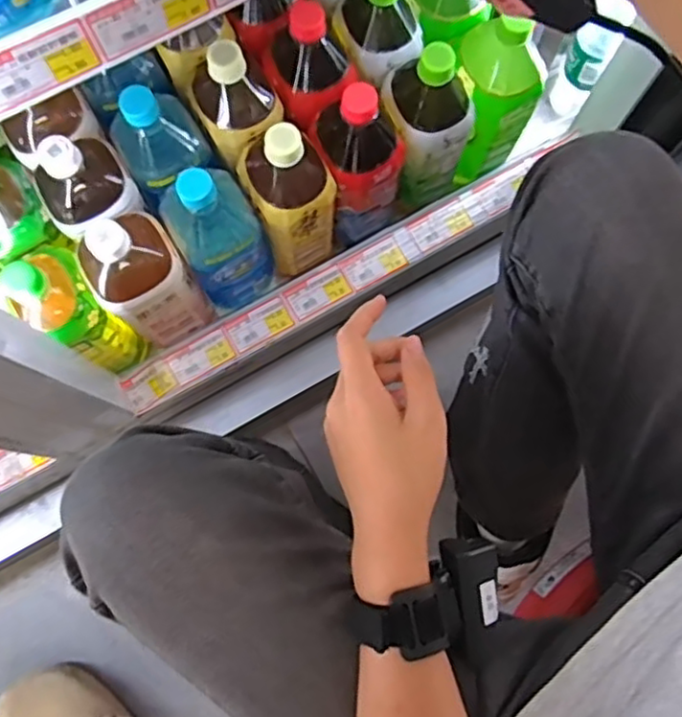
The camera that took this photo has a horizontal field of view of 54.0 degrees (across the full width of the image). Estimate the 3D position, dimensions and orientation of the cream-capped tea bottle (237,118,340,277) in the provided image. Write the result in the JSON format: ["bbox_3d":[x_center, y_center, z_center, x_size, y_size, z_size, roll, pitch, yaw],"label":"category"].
[{"bbox_3d":[-0.047,-0.151,0.644,0.080,0.198,0.076,-15,78,-3],"label":"cream-capped tea bottle"}]

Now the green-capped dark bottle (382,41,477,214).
[{"bbox_3d":[0.084,-0.224,0.664,0.087,0.201,0.077,15,78,4],"label":"green-capped dark bottle"}]

